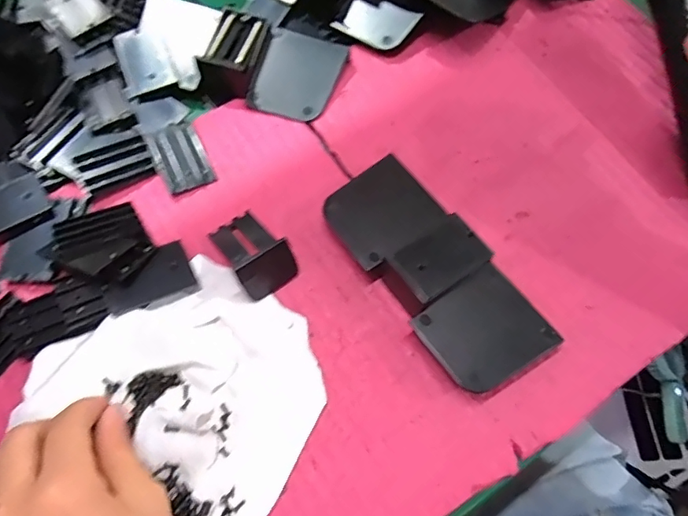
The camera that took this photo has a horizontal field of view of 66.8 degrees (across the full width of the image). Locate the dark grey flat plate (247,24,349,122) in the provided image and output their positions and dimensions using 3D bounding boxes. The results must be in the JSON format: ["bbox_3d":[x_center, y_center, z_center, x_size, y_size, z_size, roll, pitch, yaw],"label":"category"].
[{"bbox_3d":[-0.038,-0.142,0.409,0.064,0.011,0.072,18,79,-1],"label":"dark grey flat plate"}]

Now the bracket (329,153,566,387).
[{"bbox_3d":[0.055,0.007,0.336,0.069,0.029,0.161,-34,70,-15],"label":"bracket"}]

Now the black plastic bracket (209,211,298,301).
[{"bbox_3d":[-0.060,-0.007,0.341,0.037,0.027,0.060,-31,70,-14],"label":"black plastic bracket"}]

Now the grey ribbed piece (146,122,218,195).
[{"bbox_3d":[-0.120,-0.075,0.381,0.035,0.010,0.053,-24,68,-11],"label":"grey ribbed piece"}]

